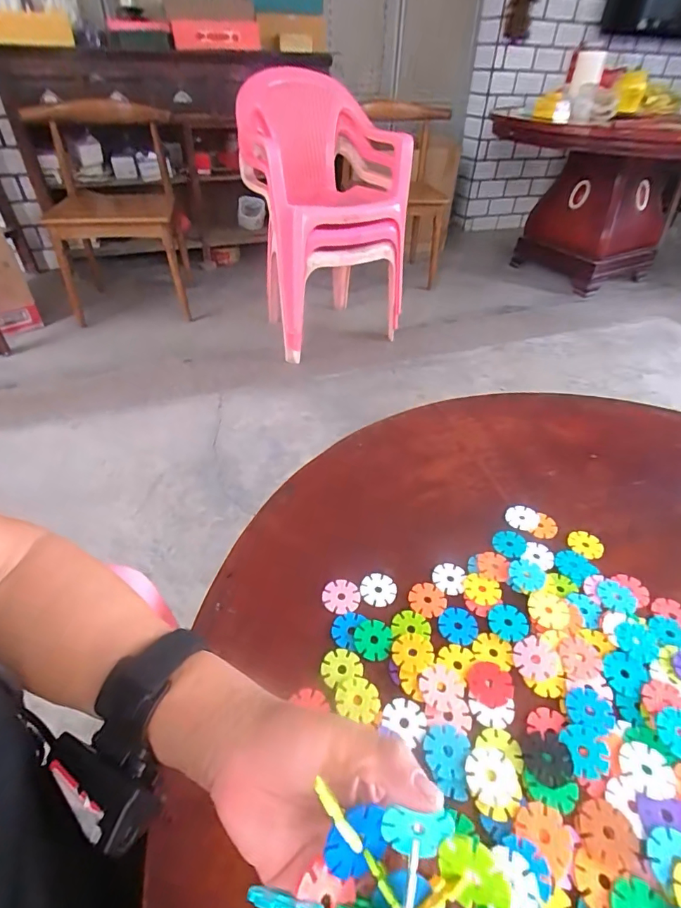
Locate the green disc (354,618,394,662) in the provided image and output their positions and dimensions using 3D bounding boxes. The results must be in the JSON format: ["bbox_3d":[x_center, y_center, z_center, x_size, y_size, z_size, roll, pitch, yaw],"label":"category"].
[{"bbox_3d":[0.027,0.148,0.362,0.030,0.004,0.032,2,50,-3],"label":"green disc"}]

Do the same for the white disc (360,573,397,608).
[{"bbox_3d":[0.033,0.121,0.402,0.031,0.004,0.029,1,50,-1],"label":"white disc"}]

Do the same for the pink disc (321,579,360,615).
[{"bbox_3d":[0.001,0.124,0.396,0.032,0.004,0.030,32,54,24],"label":"pink disc"}]

